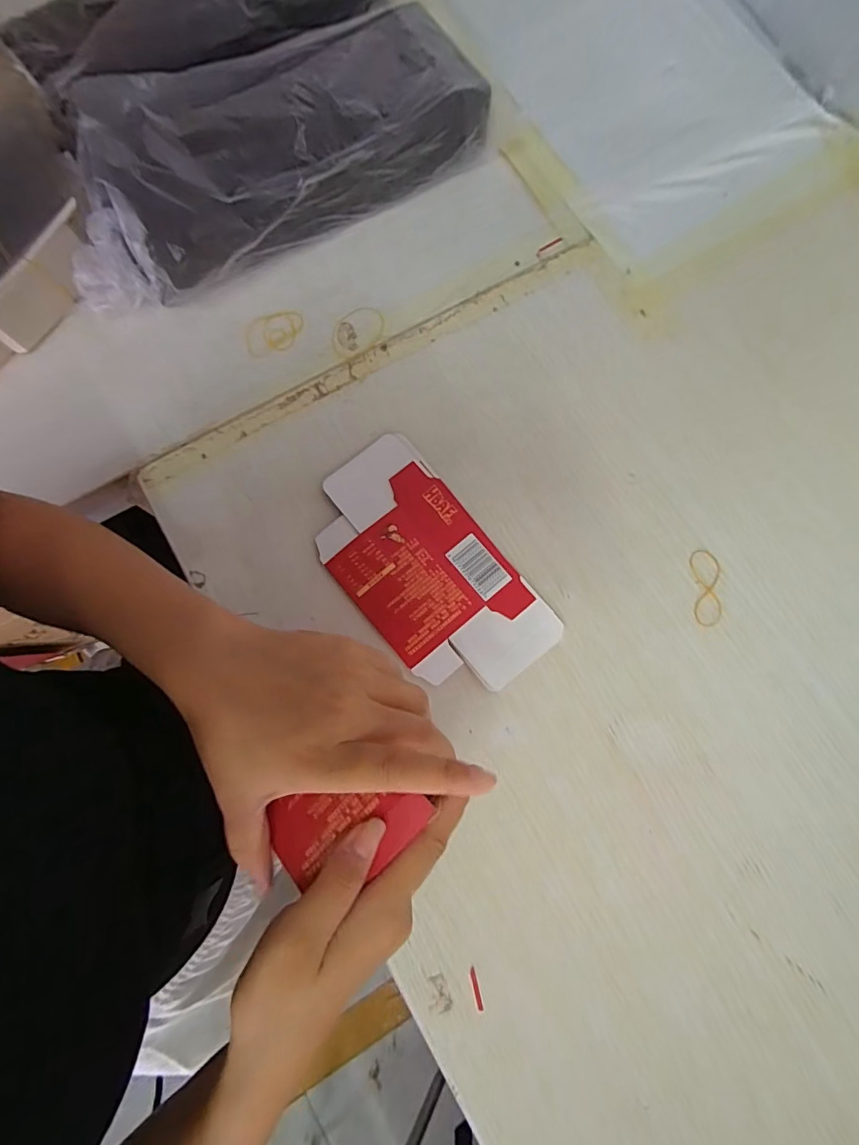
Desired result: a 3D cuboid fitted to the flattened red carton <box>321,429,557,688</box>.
[{"bbox_3d":[-0.004,-0.002,0.356,0.104,0.007,0.194,-38,82,-7],"label":"flattened red carton"}]

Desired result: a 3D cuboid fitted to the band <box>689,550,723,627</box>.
[{"bbox_3d":[0.205,0.011,0.362,0.022,0.004,0.058,2,79,0],"label":"band"}]

